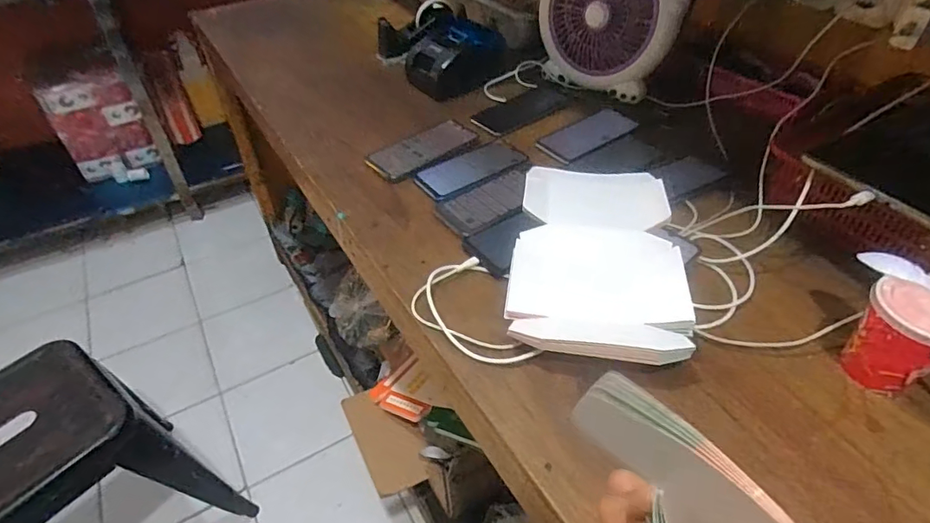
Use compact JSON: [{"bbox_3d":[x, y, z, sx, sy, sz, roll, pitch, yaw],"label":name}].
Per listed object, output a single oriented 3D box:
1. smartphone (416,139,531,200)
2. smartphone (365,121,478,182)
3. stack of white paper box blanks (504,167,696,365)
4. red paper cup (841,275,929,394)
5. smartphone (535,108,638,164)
[{"bbox_3d":[0.009,-0.133,0.742,0.157,0.011,0.076,-25,48,-24],"label":"smartphone"},{"bbox_3d":[-0.062,-0.167,0.775,0.163,0.004,0.068,-30,56,-21],"label":"smartphone"},{"bbox_3d":[0.143,-0.013,0.581,0.172,0.033,0.280,5,43,6],"label":"stack of white paper box blanks"},{"bbox_3d":[0.388,0.069,0.459,0.068,0.090,0.075,-26,48,-24],"label":"red paper cup"},{"bbox_3d":[0.187,-0.195,0.791,0.159,0.013,0.067,-28,49,-26],"label":"smartphone"}]

